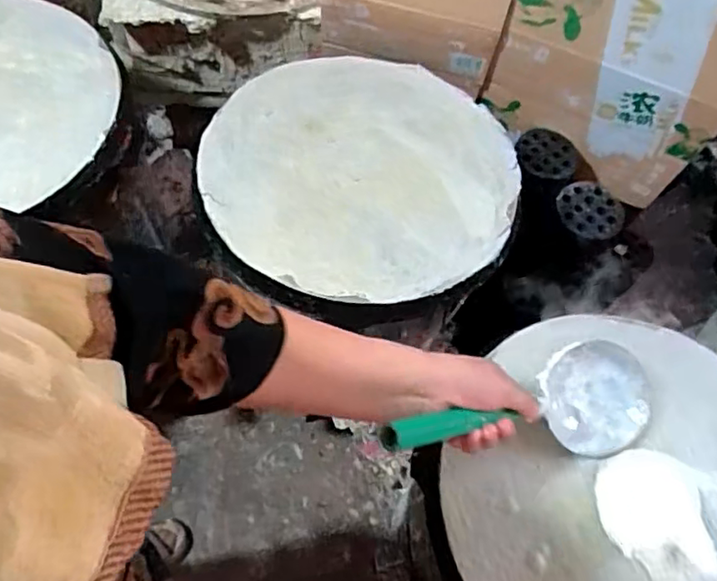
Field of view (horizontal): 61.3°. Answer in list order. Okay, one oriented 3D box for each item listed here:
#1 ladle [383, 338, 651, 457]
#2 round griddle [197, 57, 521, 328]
[{"bbox_3d":[0.148,0.099,0.526,0.333,0.067,0.093,4,55,-39],"label":"ladle"},{"bbox_3d":[0.010,-0.160,0.775,0.403,0.049,0.452,2,61,-2],"label":"round griddle"}]

